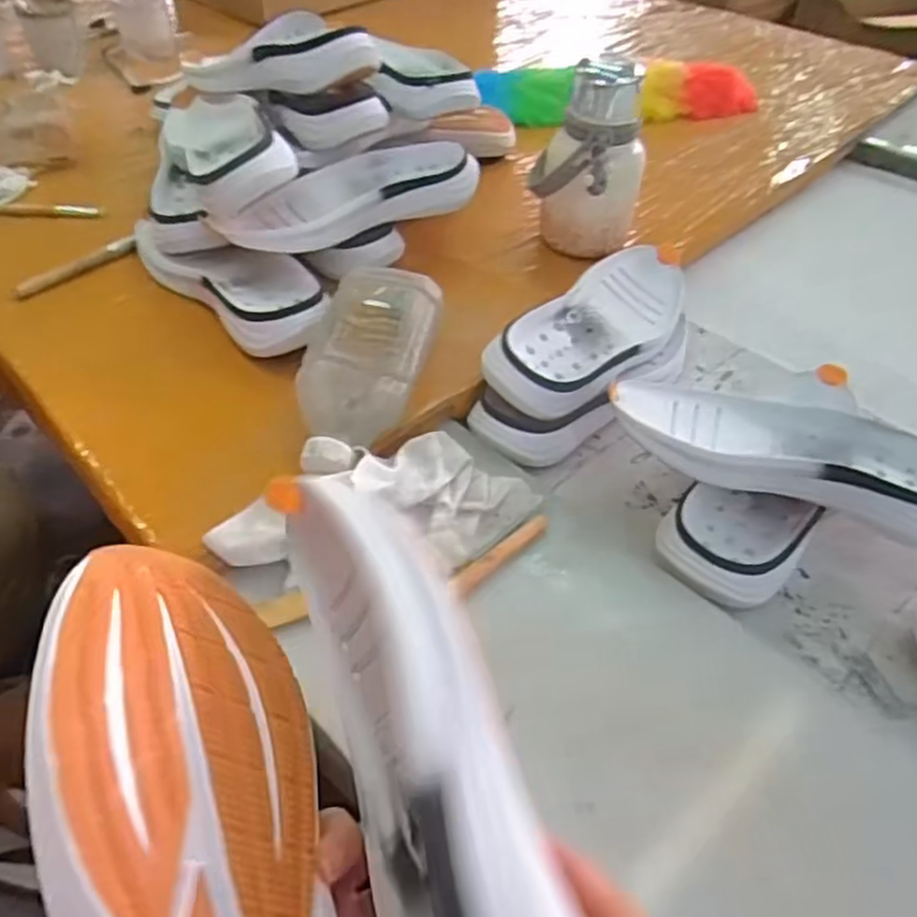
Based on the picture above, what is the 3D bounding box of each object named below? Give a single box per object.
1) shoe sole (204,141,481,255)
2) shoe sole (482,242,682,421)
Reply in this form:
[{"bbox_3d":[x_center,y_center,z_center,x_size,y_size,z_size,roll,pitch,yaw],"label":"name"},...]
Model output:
[{"bbox_3d":[-0.109,-0.259,0.731,0.263,0.036,0.099,-19,48,-19],"label":"shoe sole"},{"bbox_3d":[0.132,-0.123,0.676,0.094,0.049,0.270,29,51,26],"label":"shoe sole"}]

